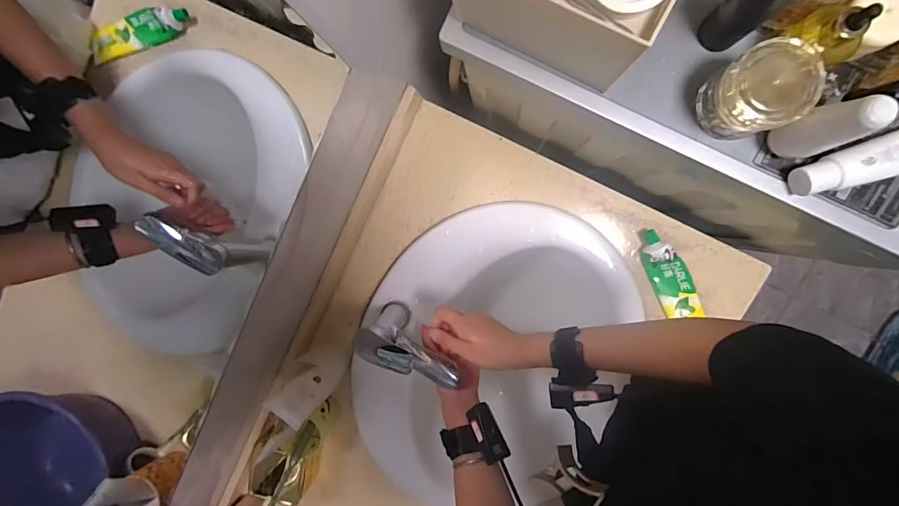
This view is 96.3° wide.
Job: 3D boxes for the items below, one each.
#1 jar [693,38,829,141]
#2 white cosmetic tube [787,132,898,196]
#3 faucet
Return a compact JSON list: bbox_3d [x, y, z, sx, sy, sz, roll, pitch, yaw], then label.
[{"bbox_3d":[0.284,-0.147,0.373,0.076,0.074,0.069,-13,94,8],"label":"jar"},{"bbox_3d":[0.419,-0.094,0.376,0.180,0.032,0.046,-15,93,8],"label":"white cosmetic tube"},{"bbox_3d":[-0.051,0.139,0.601,0.151,0.176,0.045,26,98,4],"label":"faucet"}]

